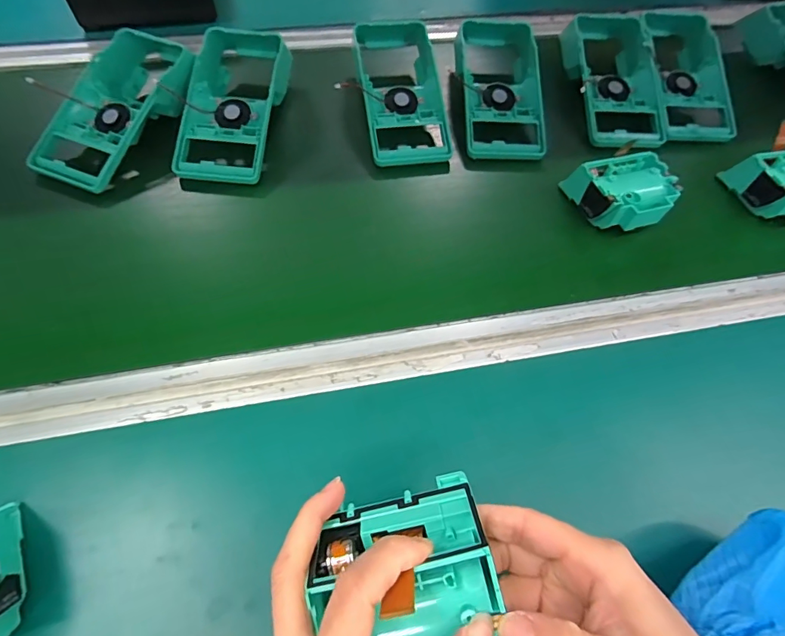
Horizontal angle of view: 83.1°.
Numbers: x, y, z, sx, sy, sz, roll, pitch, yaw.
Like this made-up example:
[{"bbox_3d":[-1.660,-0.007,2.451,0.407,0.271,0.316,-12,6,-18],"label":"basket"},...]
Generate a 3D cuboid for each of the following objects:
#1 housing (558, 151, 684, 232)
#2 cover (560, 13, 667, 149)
[{"bbox_3d":[0.206,-0.111,0.395,0.081,0.034,0.068,0,57,-3],"label":"housing"},{"bbox_3d":[0.243,-0.274,0.496,0.097,0.047,0.199,2,57,-1],"label":"cover"}]

